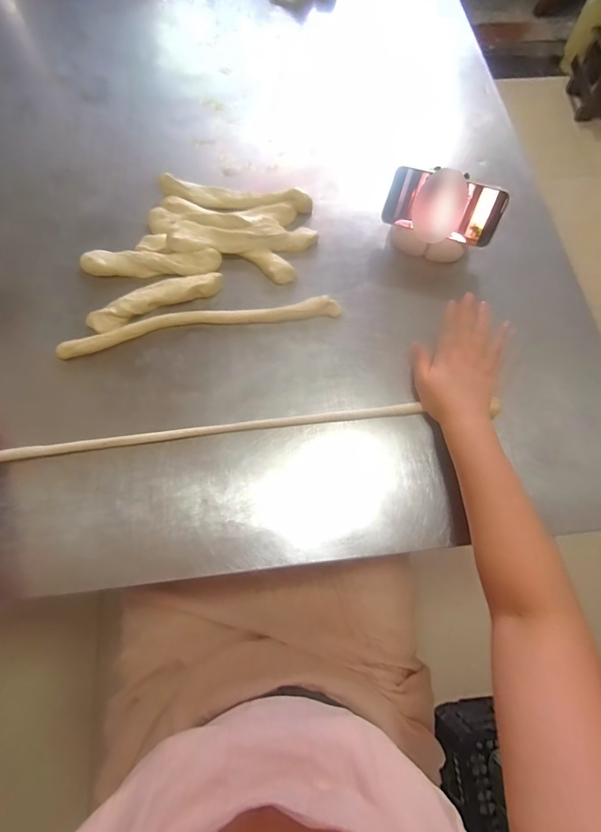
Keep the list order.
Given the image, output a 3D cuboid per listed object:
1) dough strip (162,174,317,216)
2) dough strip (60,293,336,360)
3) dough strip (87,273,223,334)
[{"bbox_3d":[-0.093,-0.325,0.595,0.219,0.031,0.034,7,71,0],"label":"dough strip"},{"bbox_3d":[-0.130,-0.127,0.528,0.362,0.016,0.042,-10,71,-6],"label":"dough strip"},{"bbox_3d":[-0.195,-0.162,0.537,0.179,0.017,0.046,-22,73,-10],"label":"dough strip"}]

